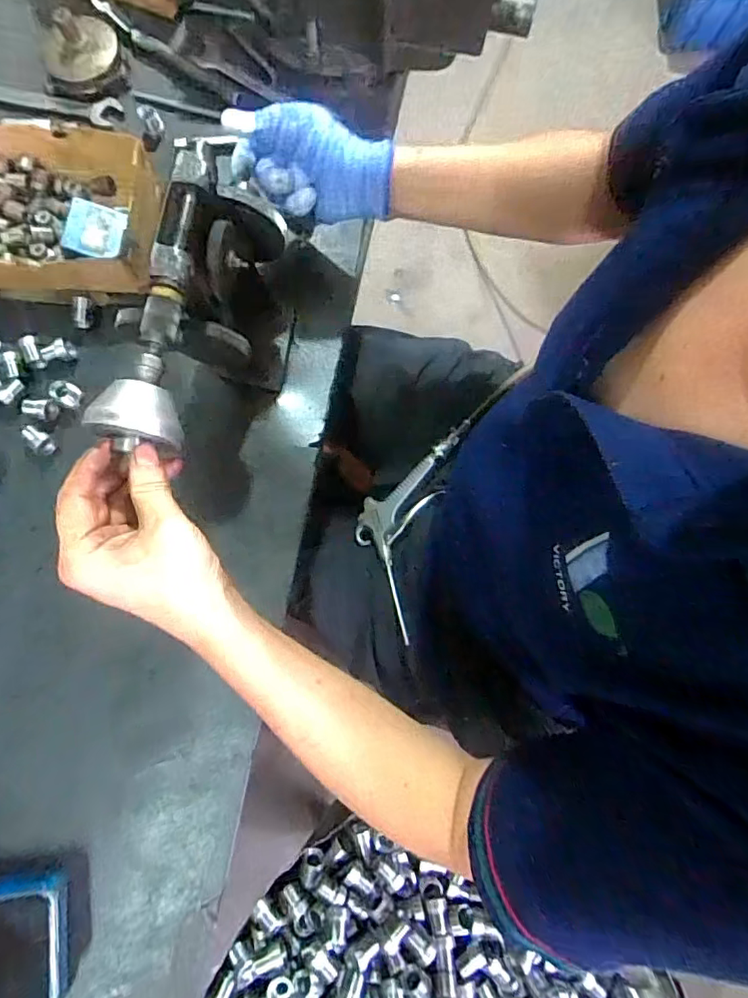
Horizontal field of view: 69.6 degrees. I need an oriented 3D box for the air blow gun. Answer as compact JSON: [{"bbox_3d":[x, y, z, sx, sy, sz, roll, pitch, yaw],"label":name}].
[{"bbox_3d":[0.029,0.022,0.595,0.089,0.020,0.236,14,83,17],"label":"air blow gun"}]

